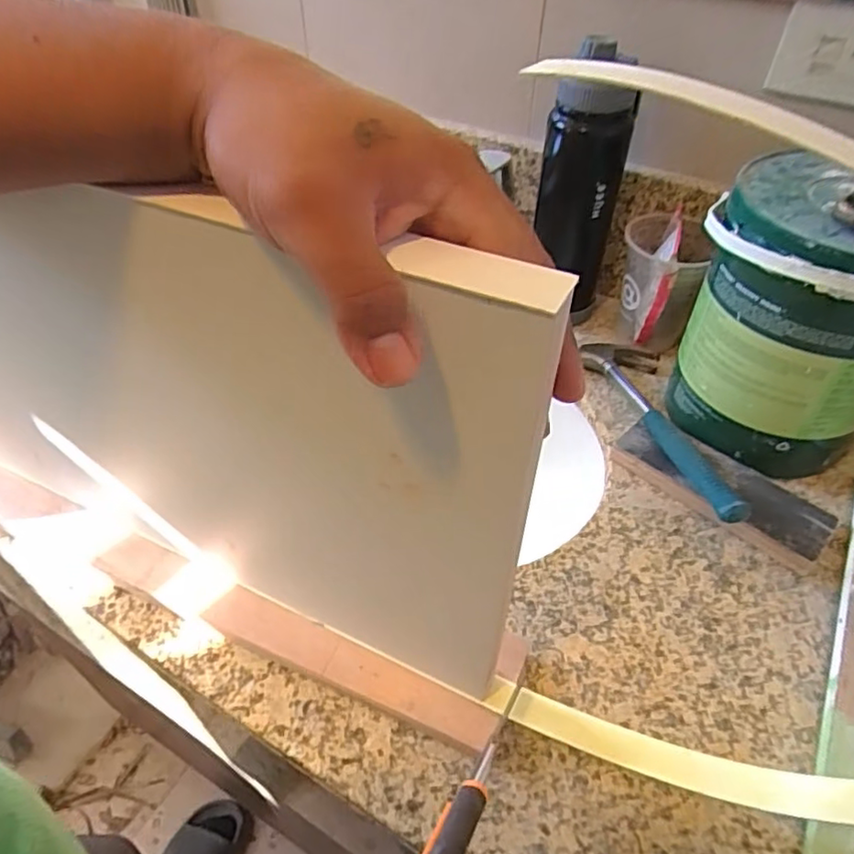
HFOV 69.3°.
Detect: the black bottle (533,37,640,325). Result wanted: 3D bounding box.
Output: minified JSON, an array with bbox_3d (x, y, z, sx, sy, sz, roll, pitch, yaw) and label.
[{"bbox_3d":[0.149,-0.229,0.606,0.078,0.244,0.062,10,47,9],"label":"black bottle"}]

